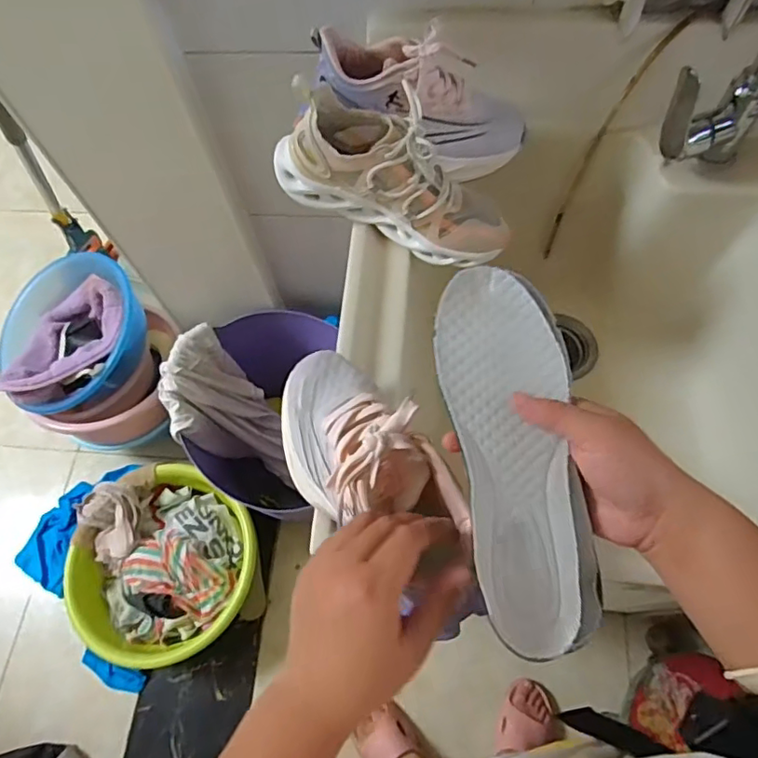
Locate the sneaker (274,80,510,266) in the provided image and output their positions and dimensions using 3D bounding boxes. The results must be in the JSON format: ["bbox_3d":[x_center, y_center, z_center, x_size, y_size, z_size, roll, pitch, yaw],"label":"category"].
[{"bbox_3d":[0.026,-0.205,0.567,0.242,0.121,0.084,25,64,-11],"label":"sneaker"}]

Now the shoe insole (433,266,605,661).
[{"bbox_3d":[0.084,0.041,0.333,0.077,0.021,0.223,-7,77,-4],"label":"shoe insole"}]

